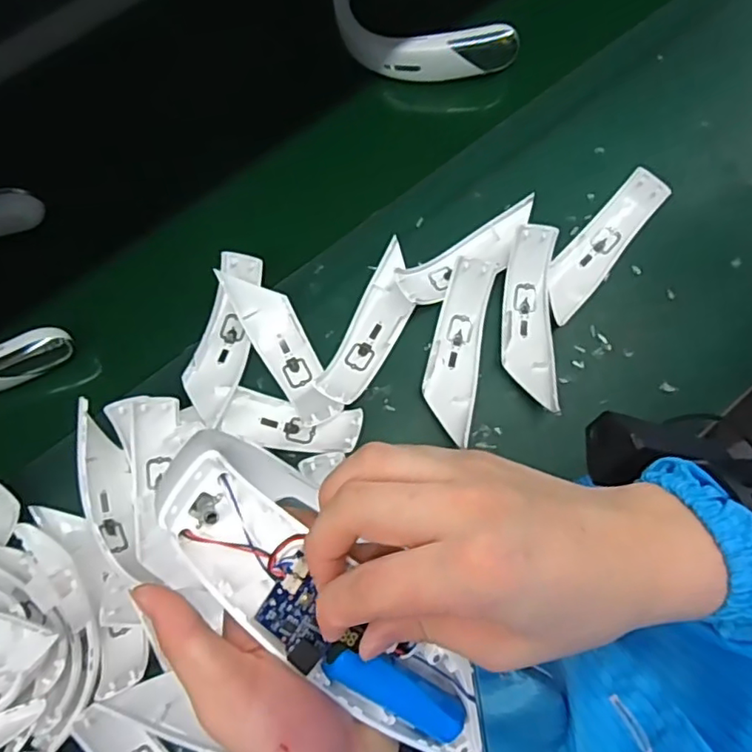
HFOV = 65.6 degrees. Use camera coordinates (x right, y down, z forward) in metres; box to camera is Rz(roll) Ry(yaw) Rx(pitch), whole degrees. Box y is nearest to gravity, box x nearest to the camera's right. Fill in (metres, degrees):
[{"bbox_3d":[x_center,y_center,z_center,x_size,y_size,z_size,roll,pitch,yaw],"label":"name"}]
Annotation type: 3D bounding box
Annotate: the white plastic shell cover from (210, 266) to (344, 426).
[{"bbox_3d":[-0.092,-0.030,0.577,0.049,0.029,0.176,-28,77,-7],"label":"white plastic shell cover"}]

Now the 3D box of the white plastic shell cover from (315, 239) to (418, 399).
[{"bbox_3d":[0.000,-0.052,0.581,0.053,0.042,0.180,25,76,6],"label":"white plastic shell cover"}]

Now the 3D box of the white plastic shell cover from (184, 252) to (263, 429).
[{"bbox_3d":[-0.149,-0.039,0.574,0.049,0.034,0.173,12,75,3],"label":"white plastic shell cover"}]

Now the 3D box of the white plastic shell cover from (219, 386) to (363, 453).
[{"bbox_3d":[-0.080,0.045,0.554,0.142,0.044,0.052,9,75,20],"label":"white plastic shell cover"}]

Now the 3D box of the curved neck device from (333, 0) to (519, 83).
[{"bbox_3d":[0.055,-0.448,0.688,0.202,0.049,0.198,-4,75,-2],"label":"curved neck device"}]

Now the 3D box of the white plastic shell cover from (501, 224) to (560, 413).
[{"bbox_3d":[0.157,-0.058,0.589,0.051,0.045,0.180,3,75,0],"label":"white plastic shell cover"}]

